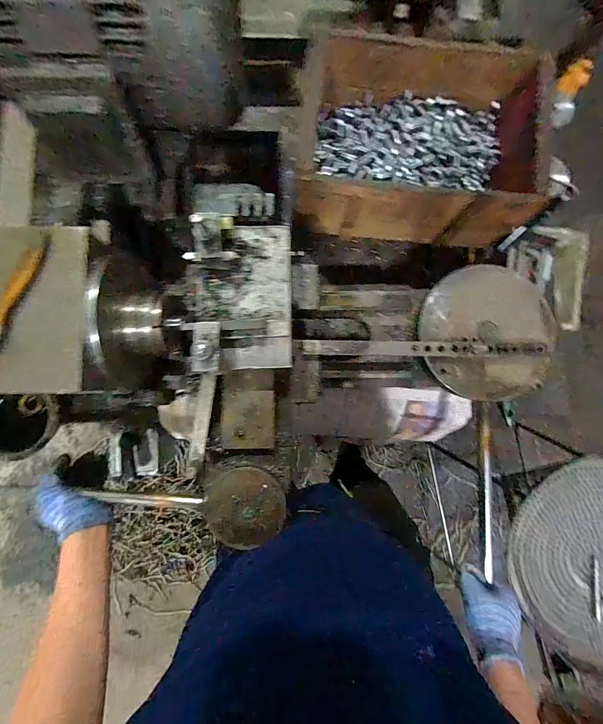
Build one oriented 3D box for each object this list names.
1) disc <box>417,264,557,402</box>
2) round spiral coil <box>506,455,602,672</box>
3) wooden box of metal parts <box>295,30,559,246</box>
[{"bbox_3d":[0.263,-0.040,0.470,0.180,0.024,0.182,0,85,-1],"label":"disc"},{"bbox_3d":[0.606,0.391,0.640,0.405,0.032,0.350,36,85,2],"label":"round spiral coil"},{"bbox_3d":[0.194,-0.364,0.537,0.356,0.126,0.285,7,85,-1],"label":"wooden box of metal parts"}]

